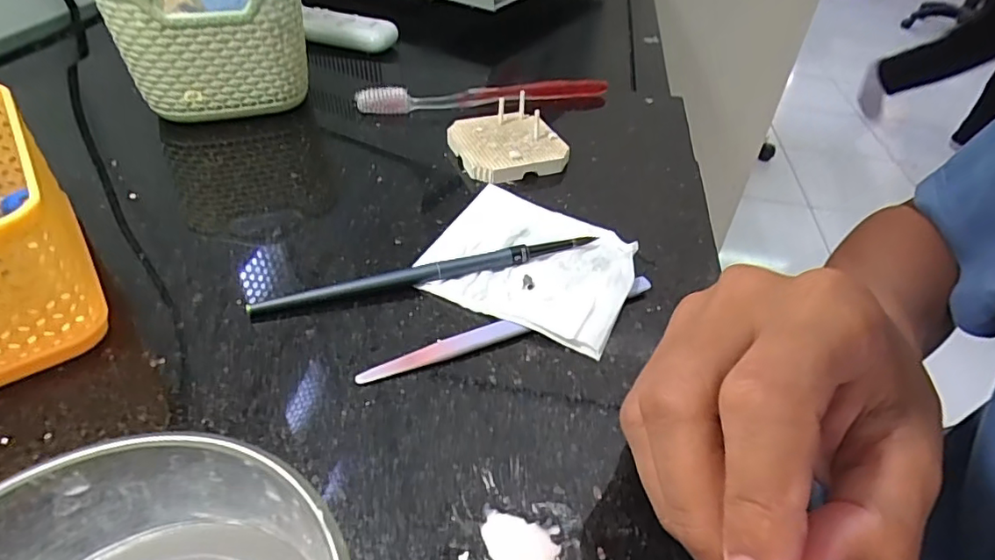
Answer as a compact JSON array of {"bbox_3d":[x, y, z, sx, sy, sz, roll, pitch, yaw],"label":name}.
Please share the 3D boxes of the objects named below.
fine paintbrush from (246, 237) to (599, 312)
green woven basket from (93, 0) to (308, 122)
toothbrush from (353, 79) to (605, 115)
[{"bbox_3d":[-0.031,-0.005,0.260,0.160,0.011,0.011,-10,44,-16],"label":"fine paintbrush"},{"bbox_3d":[-0.198,-0.184,0.384,0.105,0.092,0.160,-11,44,-19],"label":"green woven basket"},{"bbox_3d":[-0.006,-0.137,0.403,0.187,0.015,0.015,-7,43,-13],"label":"toothbrush"}]

